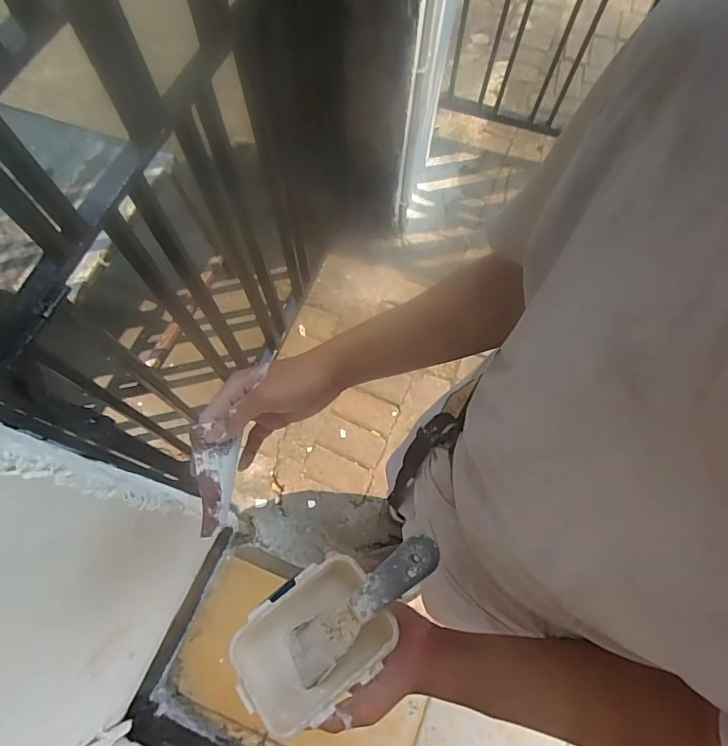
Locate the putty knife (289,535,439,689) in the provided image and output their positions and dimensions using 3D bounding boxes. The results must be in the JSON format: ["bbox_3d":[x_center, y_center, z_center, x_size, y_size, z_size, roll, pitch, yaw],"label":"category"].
[{"bbox_3d":[-0.005,0.211,0.432,0.044,0.011,0.184,46,106,15],"label":"putty knife"}]

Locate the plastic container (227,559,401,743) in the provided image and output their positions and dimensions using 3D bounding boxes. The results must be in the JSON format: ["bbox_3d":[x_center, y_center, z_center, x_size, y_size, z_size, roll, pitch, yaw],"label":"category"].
[{"bbox_3d":[-0.048,0.246,0.443,0.135,0.046,0.104,-33,73,-13],"label":"plastic container"}]

